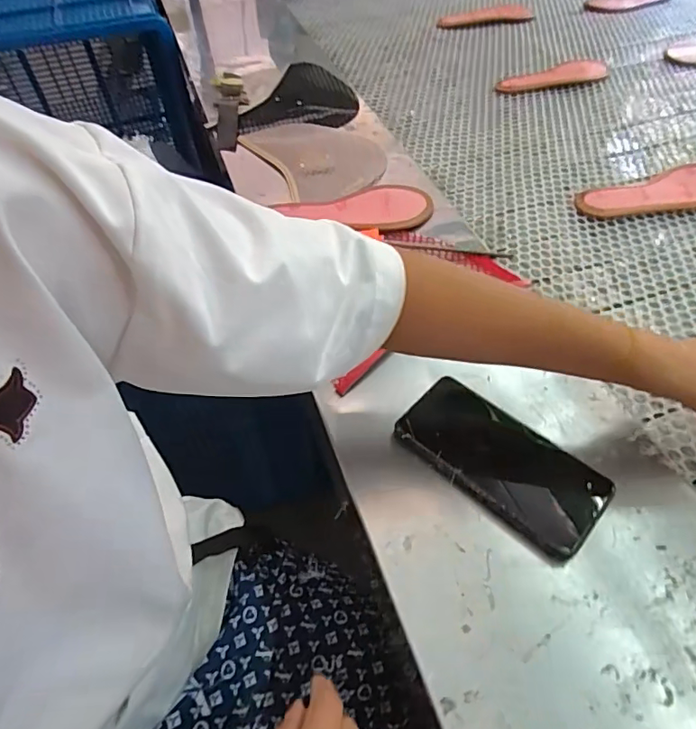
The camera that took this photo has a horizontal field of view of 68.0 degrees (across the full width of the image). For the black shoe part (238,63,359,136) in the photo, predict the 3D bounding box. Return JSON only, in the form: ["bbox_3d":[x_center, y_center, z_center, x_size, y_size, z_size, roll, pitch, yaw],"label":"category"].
[{"bbox_3d":[-0.078,-0.429,0.831,0.181,0.023,0.196,-2,52,2],"label":"black shoe part"}]

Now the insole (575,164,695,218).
[{"bbox_3d":[0.404,-0.223,0.677,0.218,0.020,0.072,-11,53,-5],"label":"insole"}]

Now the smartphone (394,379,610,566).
[{"bbox_3d":[0.122,0.075,0.417,0.162,0.011,0.083,35,62,26],"label":"smartphone"}]

